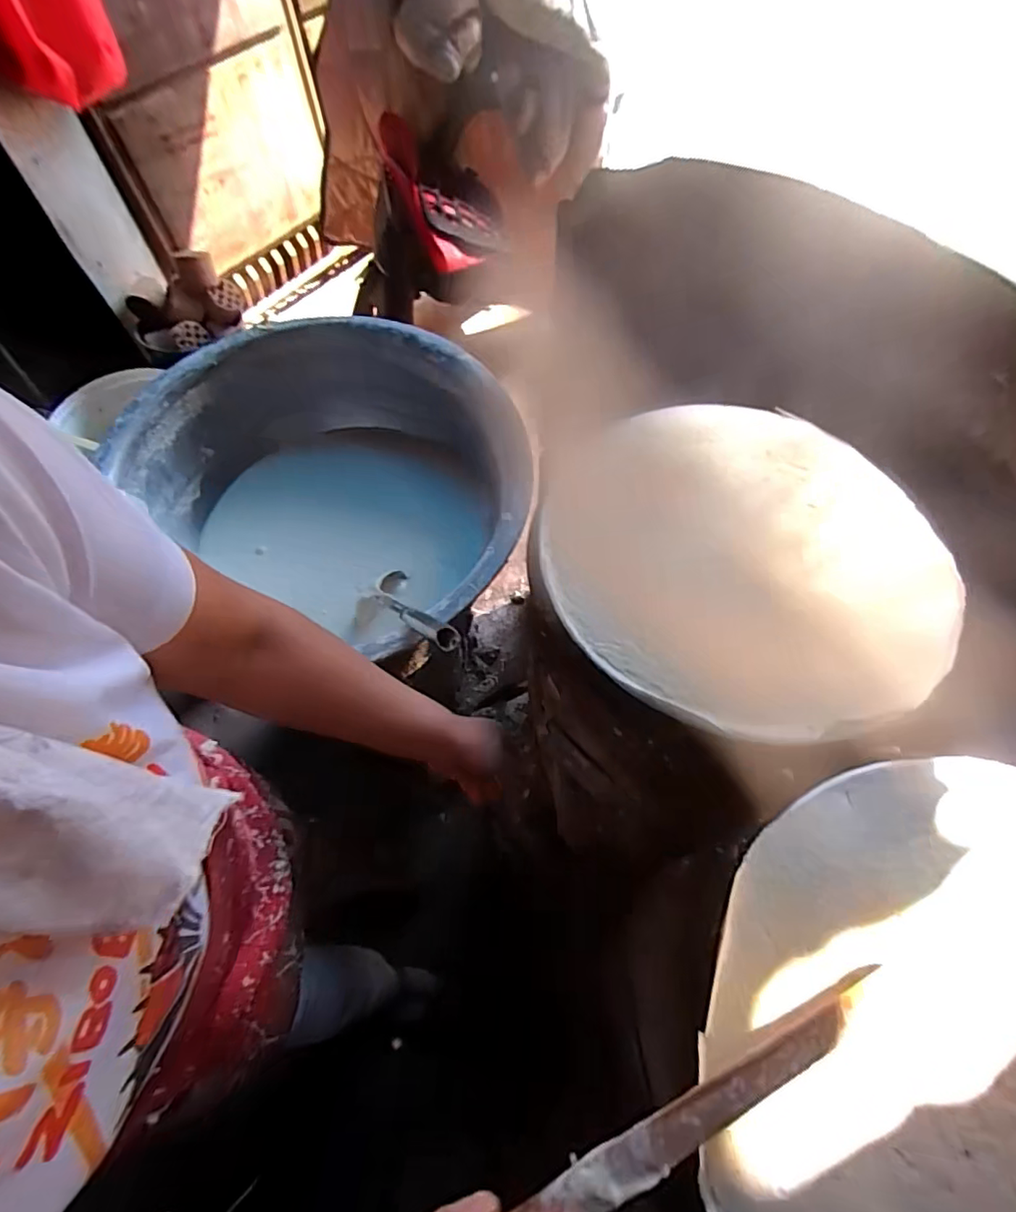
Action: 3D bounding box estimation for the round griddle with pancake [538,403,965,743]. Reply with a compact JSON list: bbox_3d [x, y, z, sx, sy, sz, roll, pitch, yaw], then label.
[{"bbox_3d":[0.221,-0.058,0.523,0.362,0.013,0.363,-1,59,1],"label":"round griddle with pancake"}]

